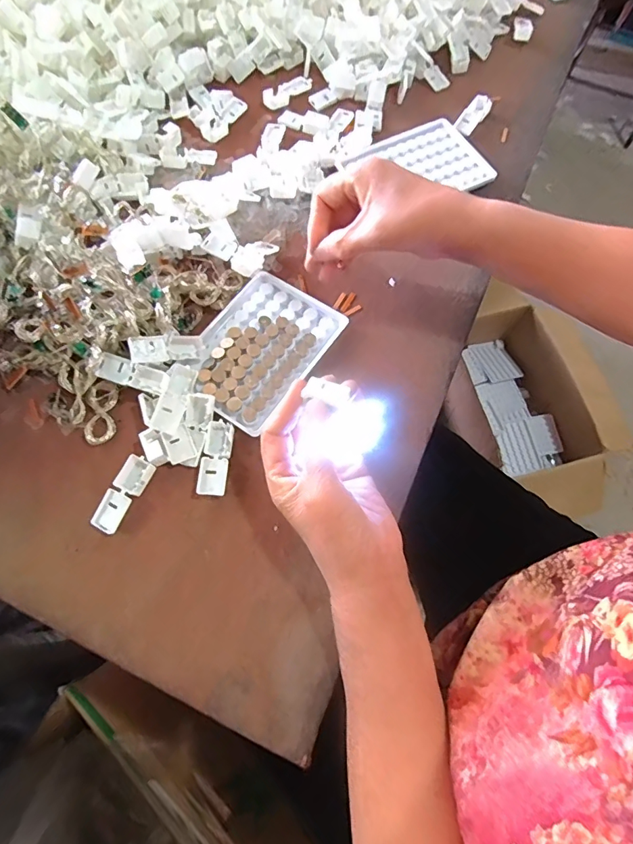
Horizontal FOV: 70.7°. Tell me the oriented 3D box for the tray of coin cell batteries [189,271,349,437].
[{"bbox_3d":[-0.048,-0.064,0.365,0.093,0.007,0.127,33,72,12],"label":"tray of coin cell batteries"}]

